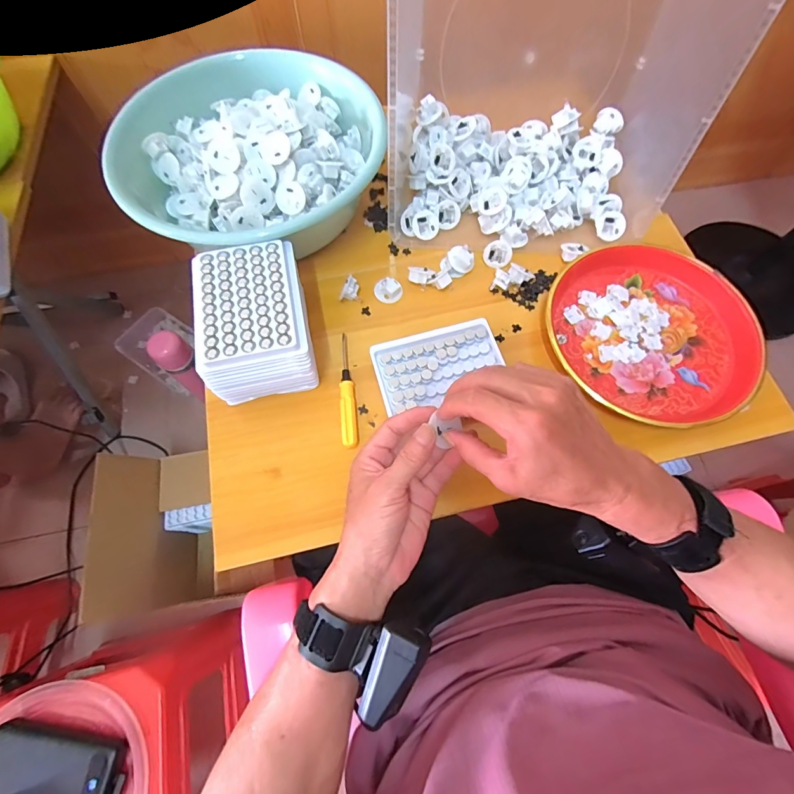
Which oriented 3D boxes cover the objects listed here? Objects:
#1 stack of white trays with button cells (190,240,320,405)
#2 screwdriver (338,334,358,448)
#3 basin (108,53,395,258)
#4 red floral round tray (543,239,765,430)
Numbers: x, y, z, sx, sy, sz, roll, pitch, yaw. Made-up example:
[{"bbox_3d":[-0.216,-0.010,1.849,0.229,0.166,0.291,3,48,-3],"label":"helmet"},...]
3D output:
[{"bbox_3d":[-0.139,-0.070,0.401,0.099,0.089,0.132,-10,69,-4],"label":"stack of white trays with button cells"},{"bbox_3d":[-0.053,-0.007,0.418,0.015,0.013,0.127,-5,69,-2],"label":"screwdriver"},{"bbox_3d":[-0.165,-0.278,0.461,0.287,0.115,0.238,-15,69,-6],"label":"basin"},{"bbox_3d":[0.277,-0.074,0.443,0.220,0.031,0.212,0,69,0],"label":"red floral round tray"}]

